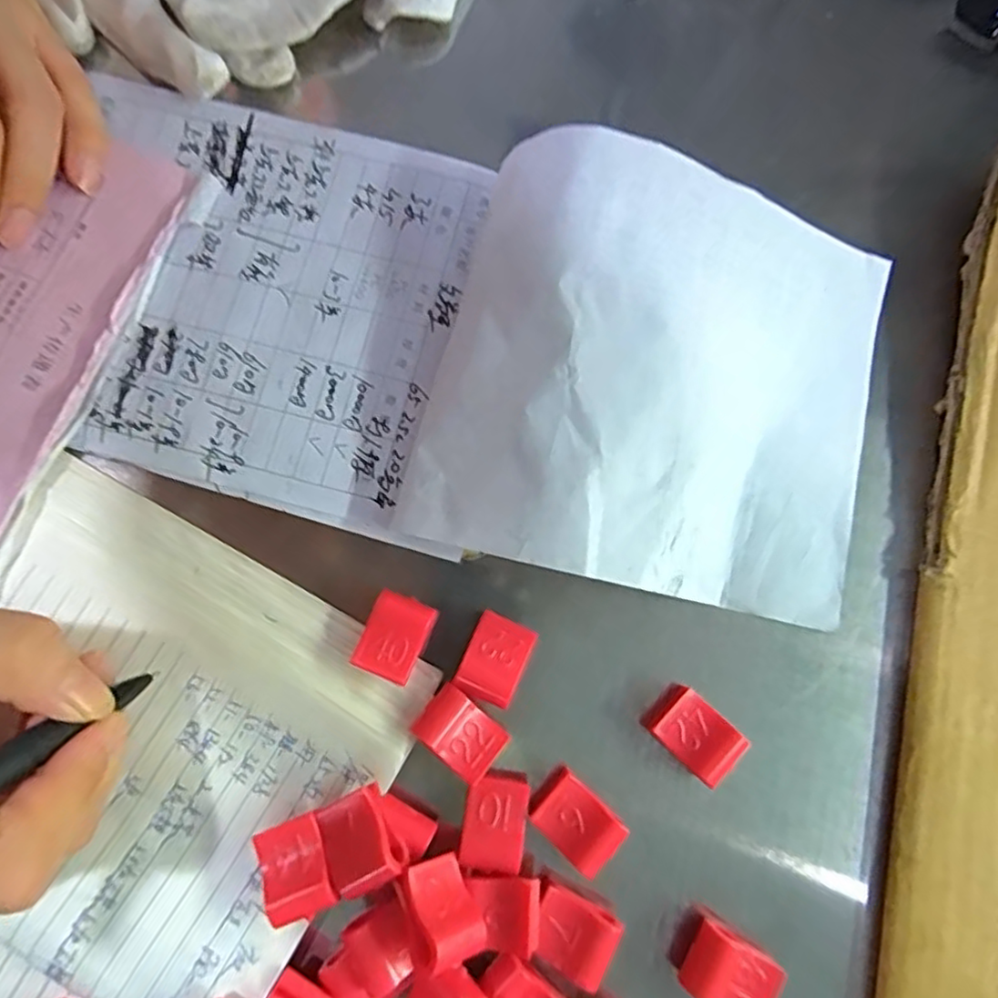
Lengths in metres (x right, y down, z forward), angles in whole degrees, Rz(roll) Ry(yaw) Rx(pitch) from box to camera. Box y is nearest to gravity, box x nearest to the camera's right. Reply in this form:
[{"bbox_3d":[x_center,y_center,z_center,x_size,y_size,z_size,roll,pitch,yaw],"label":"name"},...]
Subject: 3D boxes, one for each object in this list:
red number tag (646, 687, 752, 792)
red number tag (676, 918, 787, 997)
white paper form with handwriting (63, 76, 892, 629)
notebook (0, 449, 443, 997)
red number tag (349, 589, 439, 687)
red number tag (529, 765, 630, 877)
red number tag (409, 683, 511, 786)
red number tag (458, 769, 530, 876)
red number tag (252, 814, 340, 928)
[{"bbox_3d":[0.066,0.079,0.213,0.027,0.014,0.020,43,83,8],"label":"red number tag"},{"bbox_3d":[0.073,0.149,0.201,0.030,0.015,0.021,30,82,6],"label":"red number tag"},{"bbox_3d":[-0.005,-0.054,0.217,0.277,0.033,0.145,13,81,3],"label":"white paper form with handwriting"},{"bbox_3d":[-0.153,0.126,0.202,0.165,0.013,0.247,30,82,6],"label":"notebook"},{"bbox_3d":[-0.035,0.047,0.214,0.020,0.008,0.027,24,81,5],"label":"red number tag"},{"bbox_3d":[0.025,0.105,0.209,0.028,0.013,0.020,41,83,7],"label":"red number tag"},{"bbox_3d":[-0.013,0.076,0.206,0.028,0.007,0.019,41,83,7],"label":"red number tag"},{"bbox_3d":[-0.002,0.104,0.205,0.020,0.005,0.030,7,80,2],"label":"red number tag"},{"bbox_3d":[-0.062,0.113,0.196,0.020,0.012,0.026,-19,80,-2],"label":"red number tag"}]

